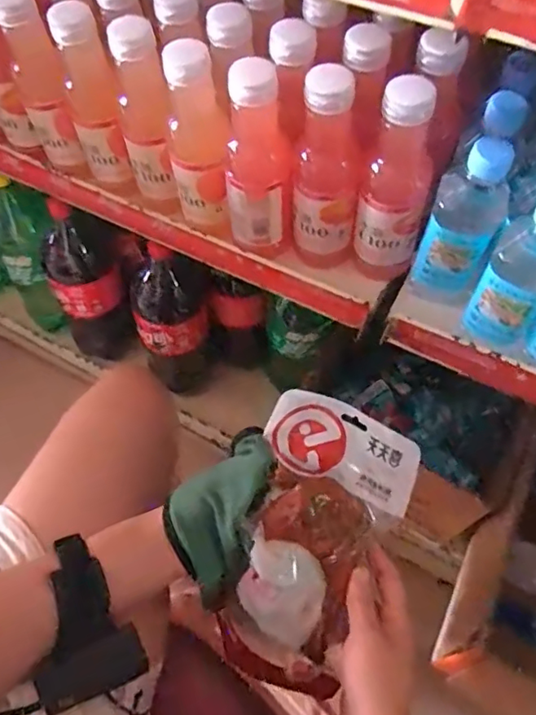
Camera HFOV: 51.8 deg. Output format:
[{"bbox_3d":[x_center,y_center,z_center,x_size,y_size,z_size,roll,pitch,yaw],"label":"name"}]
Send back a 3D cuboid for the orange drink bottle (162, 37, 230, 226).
[{"bbox_3d":[-0.068,-0.209,0.529,0.057,0.173,0.057,-4,61,-3],"label":"orange drink bottle"}]

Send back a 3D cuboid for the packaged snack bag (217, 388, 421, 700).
[{"bbox_3d":[0.040,0.151,0.445,0.117,0.057,0.224,17,83,9],"label":"packaged snack bag"}]

